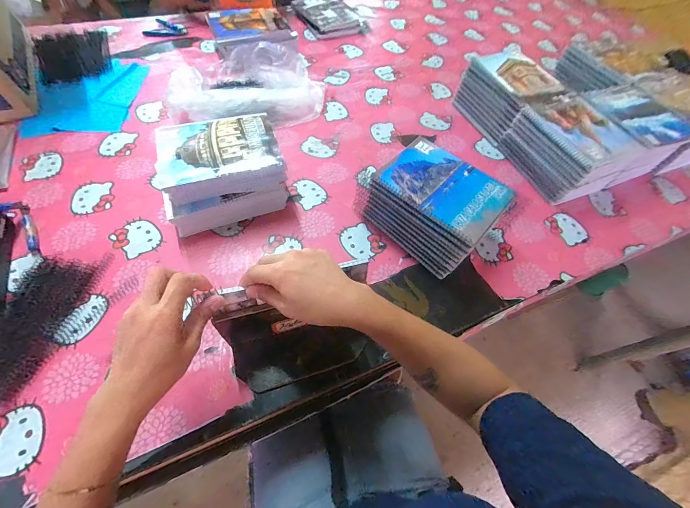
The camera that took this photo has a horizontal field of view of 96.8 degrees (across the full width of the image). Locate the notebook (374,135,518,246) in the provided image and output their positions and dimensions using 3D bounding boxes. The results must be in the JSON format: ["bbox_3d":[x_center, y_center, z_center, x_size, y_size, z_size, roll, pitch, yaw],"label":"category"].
[{"bbox_3d":[0.167,-0.117,0.516,0.200,0.011,0.145,40,63,19],"label":"notebook"}]

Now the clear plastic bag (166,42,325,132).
[{"bbox_3d":[-0.221,-0.399,0.729,0.339,0.111,0.198,-3,59,-7],"label":"clear plastic bag"}]

